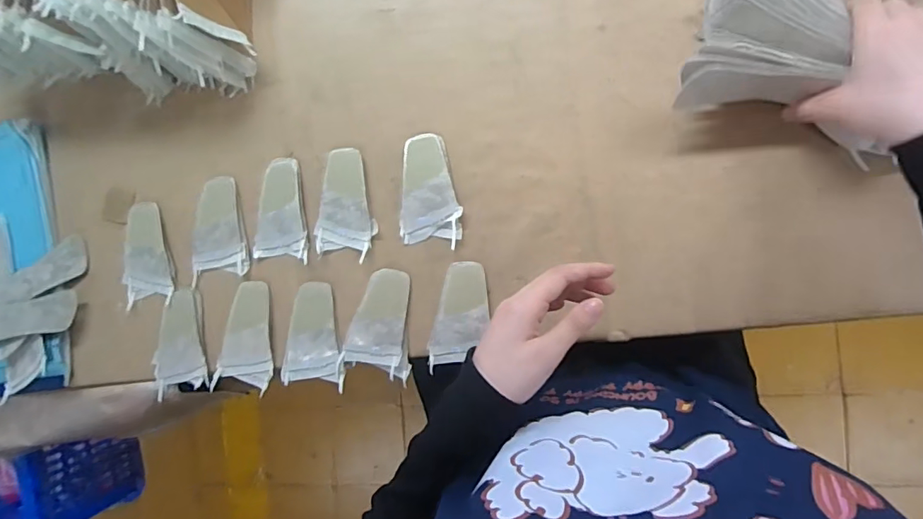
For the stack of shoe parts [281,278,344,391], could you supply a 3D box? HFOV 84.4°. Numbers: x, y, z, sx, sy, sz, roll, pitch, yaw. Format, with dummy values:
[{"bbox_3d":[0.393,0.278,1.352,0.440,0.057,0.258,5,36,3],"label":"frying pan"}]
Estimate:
[{"bbox_3d":[-0.145,0.074,0.504,0.060,0.004,0.101,5,91,10],"label":"stack of shoe parts"}]

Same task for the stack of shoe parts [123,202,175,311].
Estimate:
[{"bbox_3d":[-0.337,-0.005,0.540,0.052,0.009,0.106,-11,89,10],"label":"stack of shoe parts"}]

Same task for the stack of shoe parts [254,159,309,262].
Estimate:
[{"bbox_3d":[-0.178,-0.050,0.511,0.057,0.009,0.098,6,92,10],"label":"stack of shoe parts"}]

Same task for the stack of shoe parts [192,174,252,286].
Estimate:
[{"bbox_3d":[-0.254,-0.032,0.526,0.064,0.006,0.102,-5,90,10],"label":"stack of shoe parts"}]

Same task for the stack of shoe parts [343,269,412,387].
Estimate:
[{"bbox_3d":[-0.078,0.061,0.492,0.063,0.010,0.102,9,92,10],"label":"stack of shoe parts"}]

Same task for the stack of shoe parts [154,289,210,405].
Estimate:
[{"bbox_3d":[-0.301,0.088,0.534,0.060,0.010,0.104,-12,88,10],"label":"stack of shoe parts"}]

